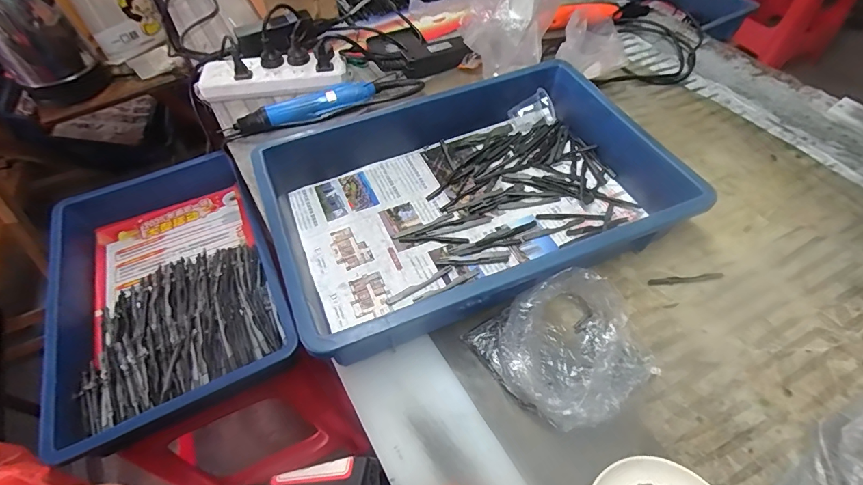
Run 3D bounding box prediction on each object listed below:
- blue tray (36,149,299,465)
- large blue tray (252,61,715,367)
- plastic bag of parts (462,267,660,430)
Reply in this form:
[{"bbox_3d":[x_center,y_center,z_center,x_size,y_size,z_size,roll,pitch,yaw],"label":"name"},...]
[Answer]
[{"bbox_3d":[-0.406,0.065,0.620,0.311,0.088,0.434,-25,57,-15],"label":"blue tray"},{"bbox_3d":[0.043,-0.062,0.475,0.422,0.087,0.284,-20,57,-13],"label":"large blue tray"},{"bbox_3d":[0.126,0.099,0.385,0.145,0.047,0.125,-23,58,-14],"label":"plastic bag of parts"}]

